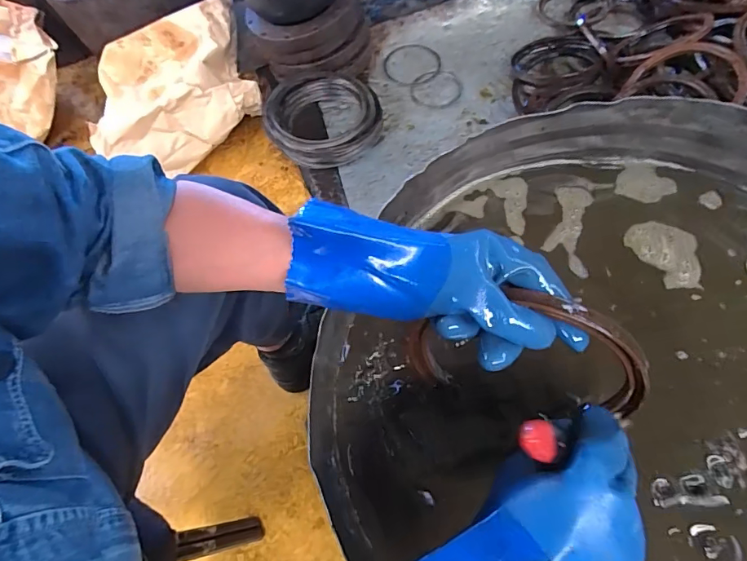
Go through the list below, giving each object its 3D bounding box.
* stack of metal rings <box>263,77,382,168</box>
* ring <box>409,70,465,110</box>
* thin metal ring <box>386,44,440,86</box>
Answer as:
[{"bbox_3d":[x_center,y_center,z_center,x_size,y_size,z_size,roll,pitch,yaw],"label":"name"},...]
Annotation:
[{"bbox_3d":[-0.103,-0.333,0.943,0.234,0.081,0.212,-3,64,7],"label":"stack of metal rings"},{"bbox_3d":[0.143,-0.434,1.027,0.116,0.007,0.114,-4,64,7],"label":"ring"},{"bbox_3d":[0.092,-0.504,1.062,0.133,0.010,0.133,-4,64,7],"label":"thin metal ring"}]

